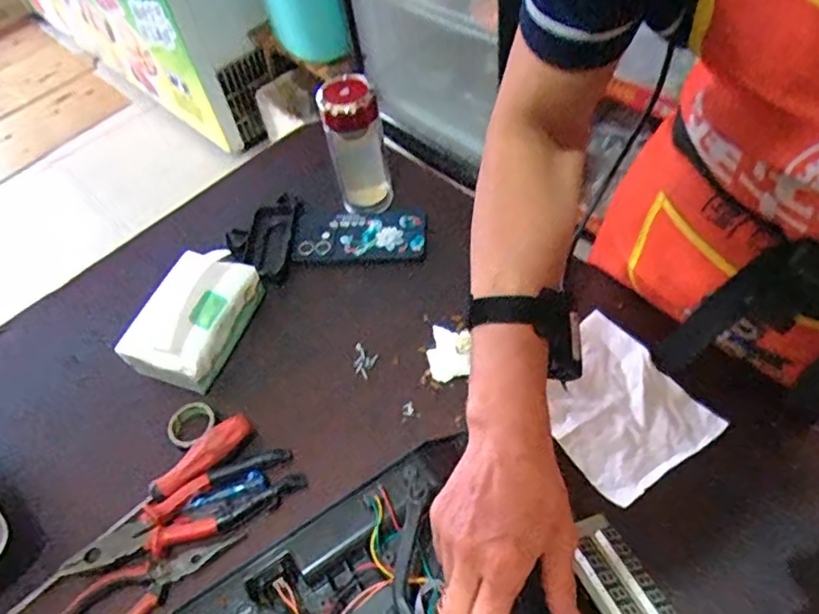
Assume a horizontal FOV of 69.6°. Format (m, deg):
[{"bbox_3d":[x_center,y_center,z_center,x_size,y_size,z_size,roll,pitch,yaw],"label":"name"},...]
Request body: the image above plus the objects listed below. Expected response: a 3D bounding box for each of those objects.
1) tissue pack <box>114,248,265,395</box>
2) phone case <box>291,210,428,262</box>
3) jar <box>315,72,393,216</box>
[{"bbox_3d":[-0.235,0.009,0.636,0.099,0.060,0.145,11,56,14],"label":"tissue pack"},{"bbox_3d":[-0.062,-0.091,0.723,0.162,0.012,0.077,-1,54,6],"label":"phone case"},{"bbox_3d":[-0.064,-0.189,0.699,0.073,0.151,0.063,-1,54,6],"label":"jar"}]

